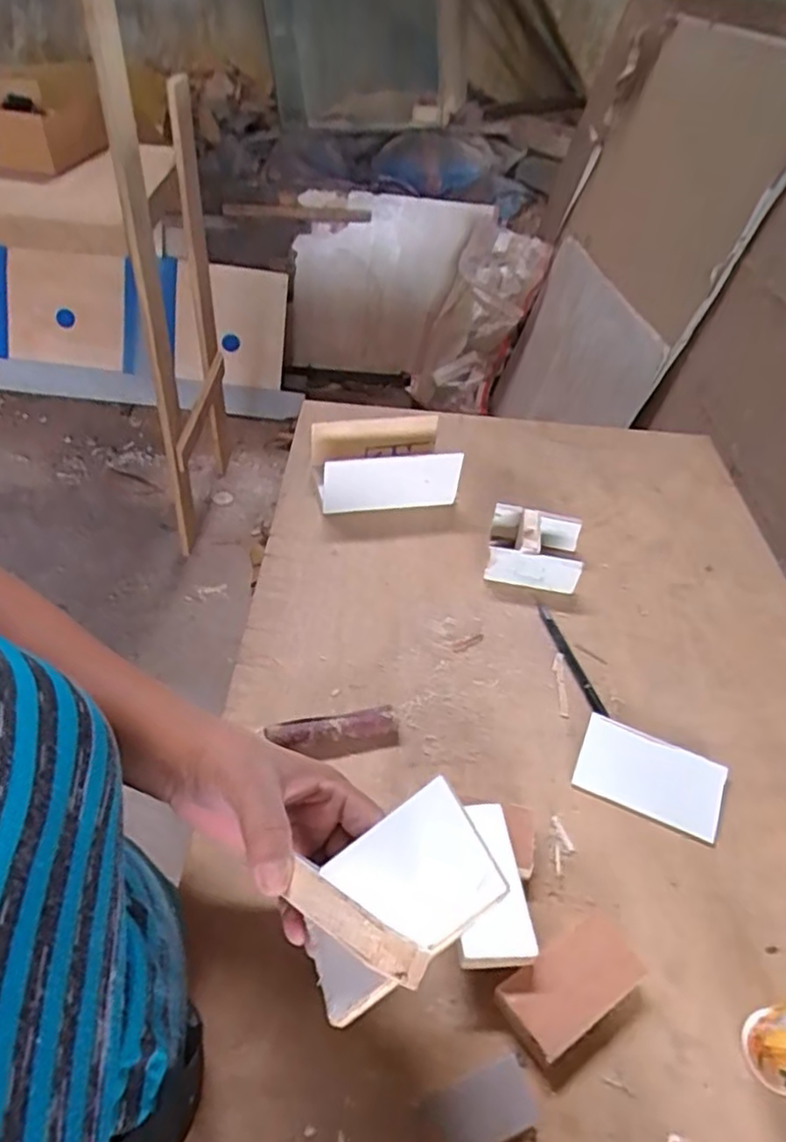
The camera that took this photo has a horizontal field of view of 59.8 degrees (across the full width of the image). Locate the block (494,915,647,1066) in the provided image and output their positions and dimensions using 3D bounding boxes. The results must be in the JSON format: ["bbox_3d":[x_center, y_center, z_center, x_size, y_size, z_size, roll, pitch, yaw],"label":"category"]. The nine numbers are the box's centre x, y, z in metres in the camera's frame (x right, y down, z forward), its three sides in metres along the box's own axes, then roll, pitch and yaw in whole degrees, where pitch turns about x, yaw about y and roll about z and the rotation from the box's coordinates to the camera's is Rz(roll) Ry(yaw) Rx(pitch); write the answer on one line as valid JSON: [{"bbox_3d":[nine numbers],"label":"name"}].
[{"bbox_3d":[0.105,0.243,0.402,0.085,0.019,0.044,-22,49,-26],"label":"block"}]

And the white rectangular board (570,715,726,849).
[{"bbox_3d":[0.193,0.153,0.514,0.103,0.009,0.070,21,45,16],"label":"white rectangular board"}]

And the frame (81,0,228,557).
[{"bbox_3d":[-0.479,-0.609,1.543,0.120,1.105,0.585,-3,44,-12],"label":"frame"}]

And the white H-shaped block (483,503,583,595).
[{"bbox_3d":[0.137,-0.023,0.665,0.089,0.044,0.074,9,43,3],"label":"white H-shaped block"}]

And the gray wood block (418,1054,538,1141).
[{"bbox_3d":[0.045,0.284,0.359,0.058,0.006,0.031,-13,46,-19],"label":"gray wood block"}]

